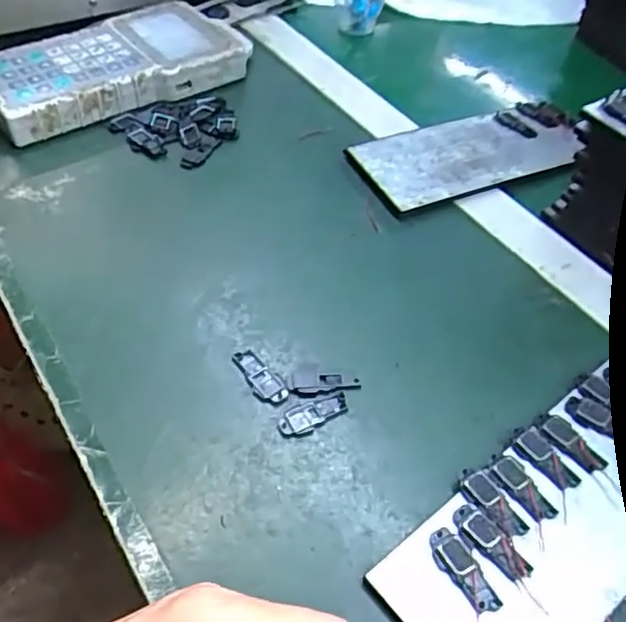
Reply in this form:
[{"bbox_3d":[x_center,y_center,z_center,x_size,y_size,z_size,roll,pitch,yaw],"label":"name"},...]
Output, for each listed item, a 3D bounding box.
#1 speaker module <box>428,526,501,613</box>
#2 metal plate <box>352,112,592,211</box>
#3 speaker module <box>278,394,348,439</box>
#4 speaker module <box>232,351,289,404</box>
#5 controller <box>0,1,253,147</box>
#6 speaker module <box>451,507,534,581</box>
[{"bbox_3d":[0.068,0.116,0.290,0.014,0.004,0.040,-20,54,-19],"label":"speaker module"},{"bbox_3d":[0.126,-0.125,0.508,0.184,0.012,0.078,-20,53,-19],"label":"metal plate"},{"bbox_3d":[0.000,0.055,0.347,0.040,0.004,0.015,-21,54,-20],"label":"speaker module"},{"bbox_3d":[-0.030,0.036,0.361,0.017,0.004,0.040,-26,56,-23],"label":"speaker module"},{"bbox_3d":[-0.161,-0.204,0.538,0.217,0.034,0.105,-27,56,-26],"label":"controller"},{"bbox_3d":[0.083,0.106,0.299,0.015,0.004,0.040,-30,57,-25],"label":"speaker module"}]

